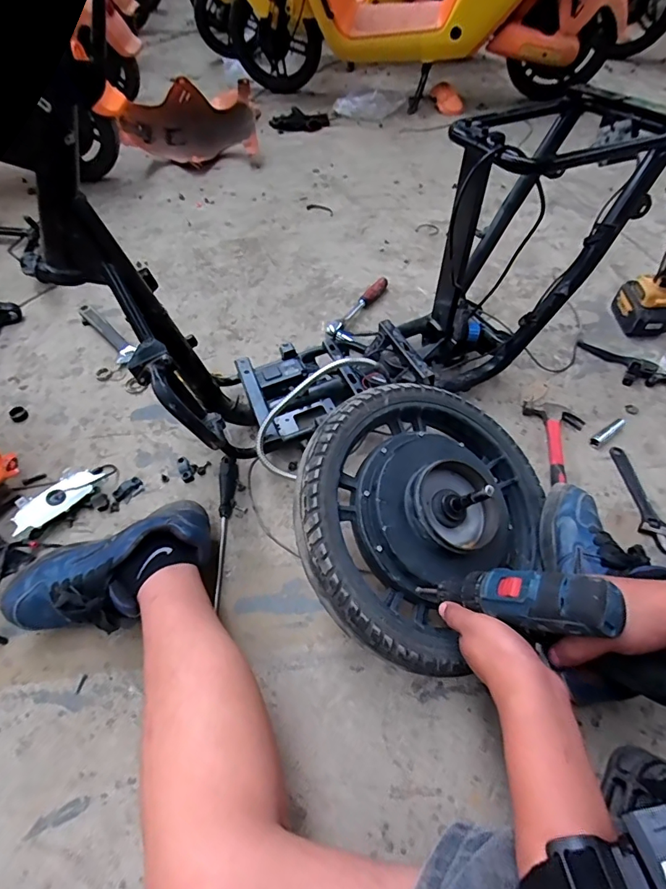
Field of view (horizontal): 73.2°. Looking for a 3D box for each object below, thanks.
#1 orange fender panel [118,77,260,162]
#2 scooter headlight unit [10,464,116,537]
[{"bbox_3d":[-0.468,-1.058,1.499,0.448,0.190,0.166,-4,54,-1],"label":"orange fender panel"},{"bbox_3d":[-0.447,0.084,0.749,0.063,0.035,0.172,38,63,25],"label":"scooter headlight unit"}]

